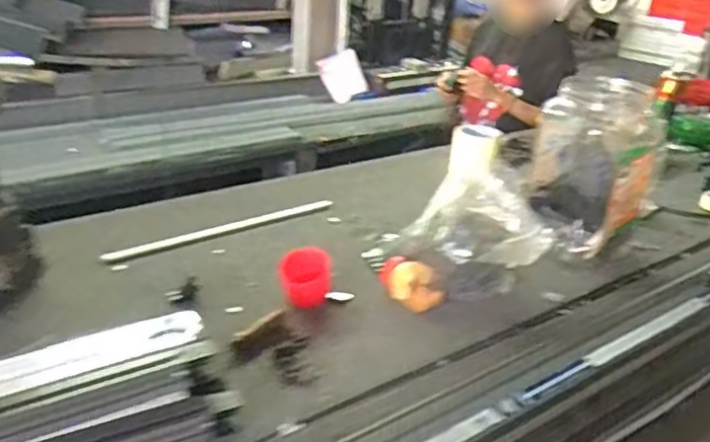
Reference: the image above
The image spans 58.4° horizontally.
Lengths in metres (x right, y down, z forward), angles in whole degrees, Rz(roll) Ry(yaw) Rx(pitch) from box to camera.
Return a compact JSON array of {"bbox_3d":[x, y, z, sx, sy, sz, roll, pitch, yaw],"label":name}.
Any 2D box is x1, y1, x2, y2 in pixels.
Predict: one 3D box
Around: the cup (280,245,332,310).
[{"bbox_3d":[-0.069,0.084,0.886,0.070,0.077,0.063,1,26,-5],"label":"cup"}]

